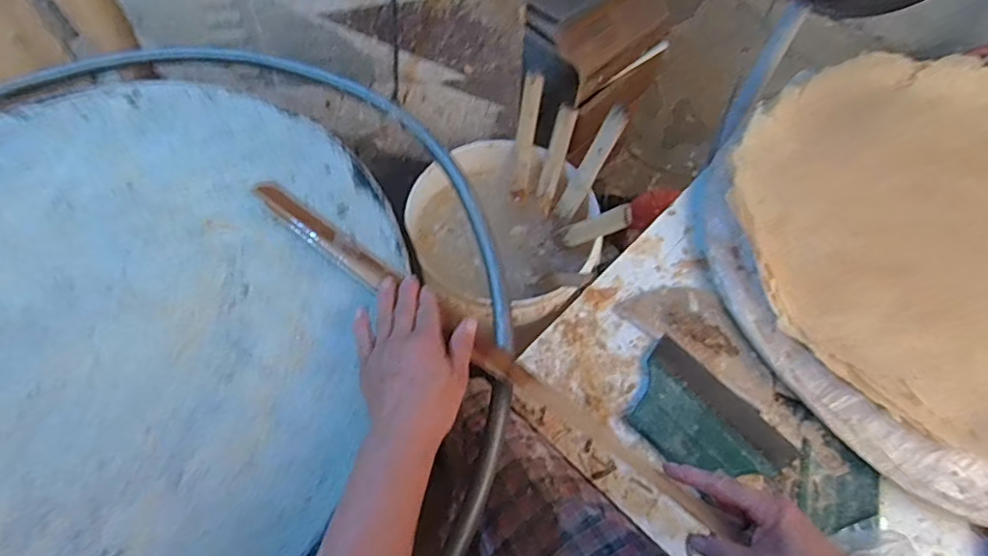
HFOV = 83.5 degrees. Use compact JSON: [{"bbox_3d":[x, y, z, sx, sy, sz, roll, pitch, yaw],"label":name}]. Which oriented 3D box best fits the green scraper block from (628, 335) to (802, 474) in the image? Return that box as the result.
[{"bbox_3d":[0.251,0.173,0.658,0.187,0.017,0.121,42,69,19],"label":"green scraper block"}]

